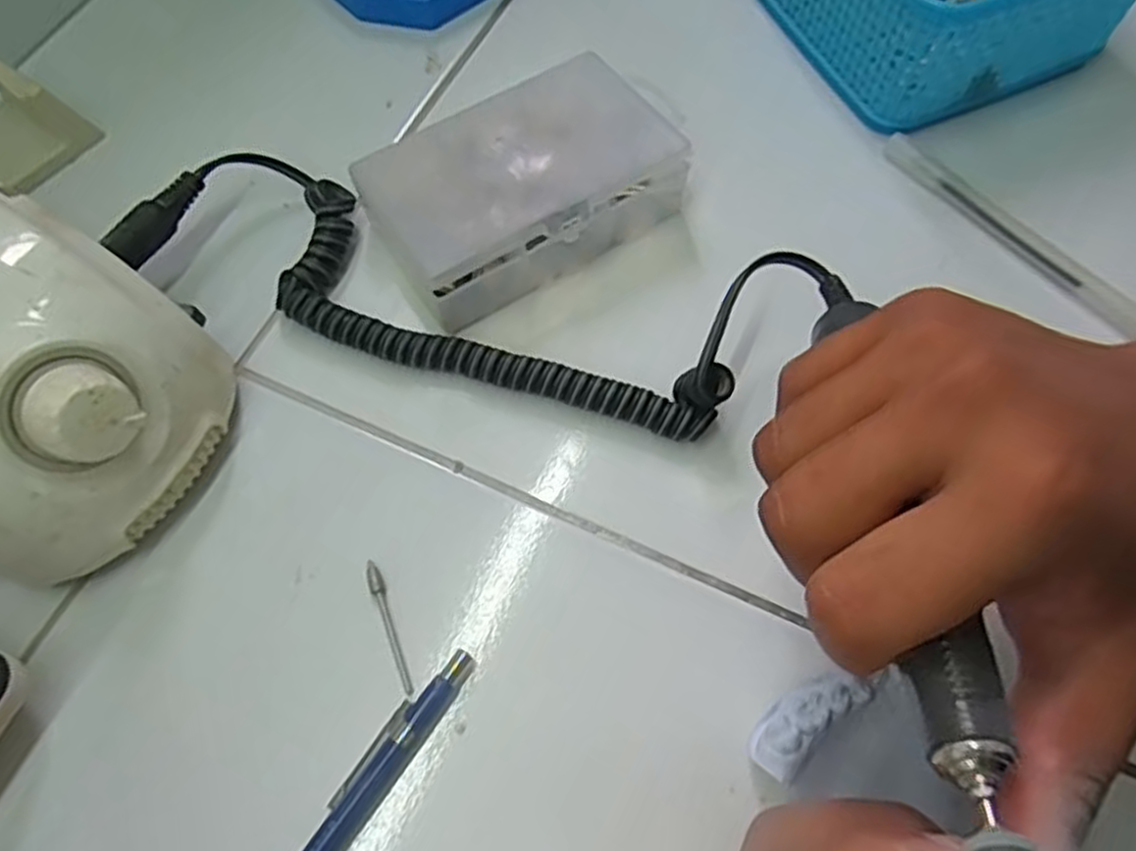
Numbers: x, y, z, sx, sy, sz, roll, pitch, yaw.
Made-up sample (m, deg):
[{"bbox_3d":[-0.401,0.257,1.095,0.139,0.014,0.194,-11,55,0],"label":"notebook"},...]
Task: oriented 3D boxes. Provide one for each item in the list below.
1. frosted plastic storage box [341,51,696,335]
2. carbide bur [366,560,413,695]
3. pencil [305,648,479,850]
[{"bbox_3d":[-0.018,-0.097,0.306,0.119,0.033,0.074,-34,69,-14],"label":"frosted plastic storage box"},{"bbox_3d":[-0.058,0.066,0.253,0.005,0.004,0.045,-20,69,-9],"label":"carbide bur"},{"bbox_3d":[-0.072,0.124,0.225,0.012,0.010,0.135,32,70,15],"label":"pencil"}]

